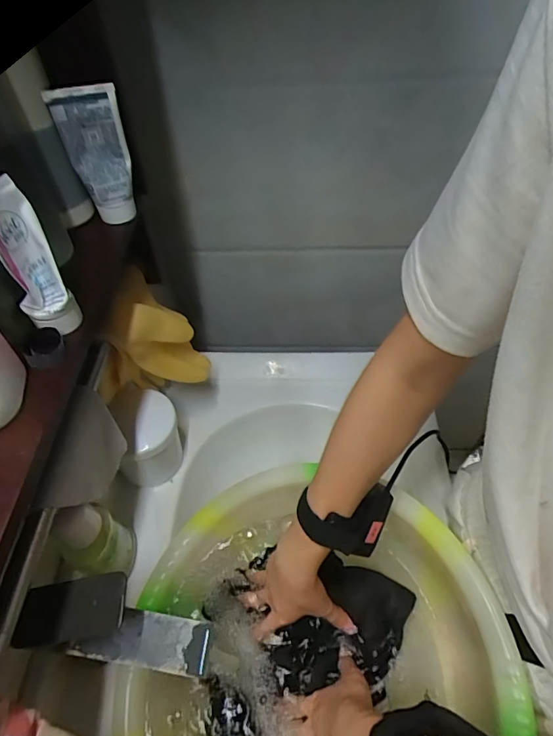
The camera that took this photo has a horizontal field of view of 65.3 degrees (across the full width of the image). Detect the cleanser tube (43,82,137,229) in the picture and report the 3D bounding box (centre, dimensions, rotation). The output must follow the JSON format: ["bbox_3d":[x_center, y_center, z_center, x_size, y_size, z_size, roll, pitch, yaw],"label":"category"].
[{"bbox_3d":[-0.150,-0.183,0.369,0.051,0.108,0.032,-19,55,-12],"label":"cleanser tube"}]

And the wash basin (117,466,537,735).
[{"bbox_3d":[0.042,0.308,0.436,0.373,0.140,0.373,-15,49,18],"label":"wash basin"}]

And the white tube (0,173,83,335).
[{"bbox_3d":[-0.165,-0.068,0.287,0.032,0.103,0.034,-19,32,-12],"label":"white tube"}]

